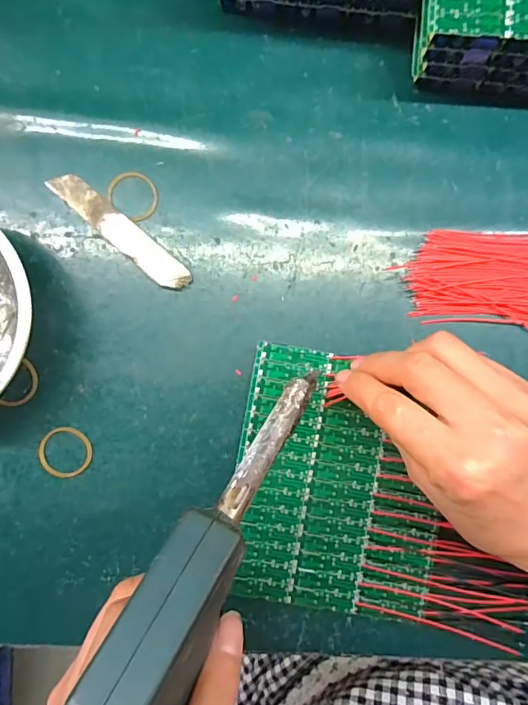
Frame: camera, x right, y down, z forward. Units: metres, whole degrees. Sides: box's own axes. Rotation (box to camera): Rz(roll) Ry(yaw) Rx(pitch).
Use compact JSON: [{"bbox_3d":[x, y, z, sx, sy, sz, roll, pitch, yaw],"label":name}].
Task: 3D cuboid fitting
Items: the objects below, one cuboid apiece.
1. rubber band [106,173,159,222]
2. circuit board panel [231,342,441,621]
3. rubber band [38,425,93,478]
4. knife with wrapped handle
[{"bbox_3d":[-0.080,-0.098,0.289,0.032,0.004,0.027,38,91,-1],"label":"rubber band"},{"bbox_3d":[0.045,0.077,0.278,0.120,0.008,0.148,8,91,-1],"label":"circuit board panel"},{"bbox_3d":[-0.123,0.062,0.286,0.032,0.004,0.031,0,90,-1],"label":"rubber band"},{"bbox_3d":[-0.088,-0.075,0.287,0.102,0.005,0.019,42,89,-1],"label":"knife with wrapped handle"}]

